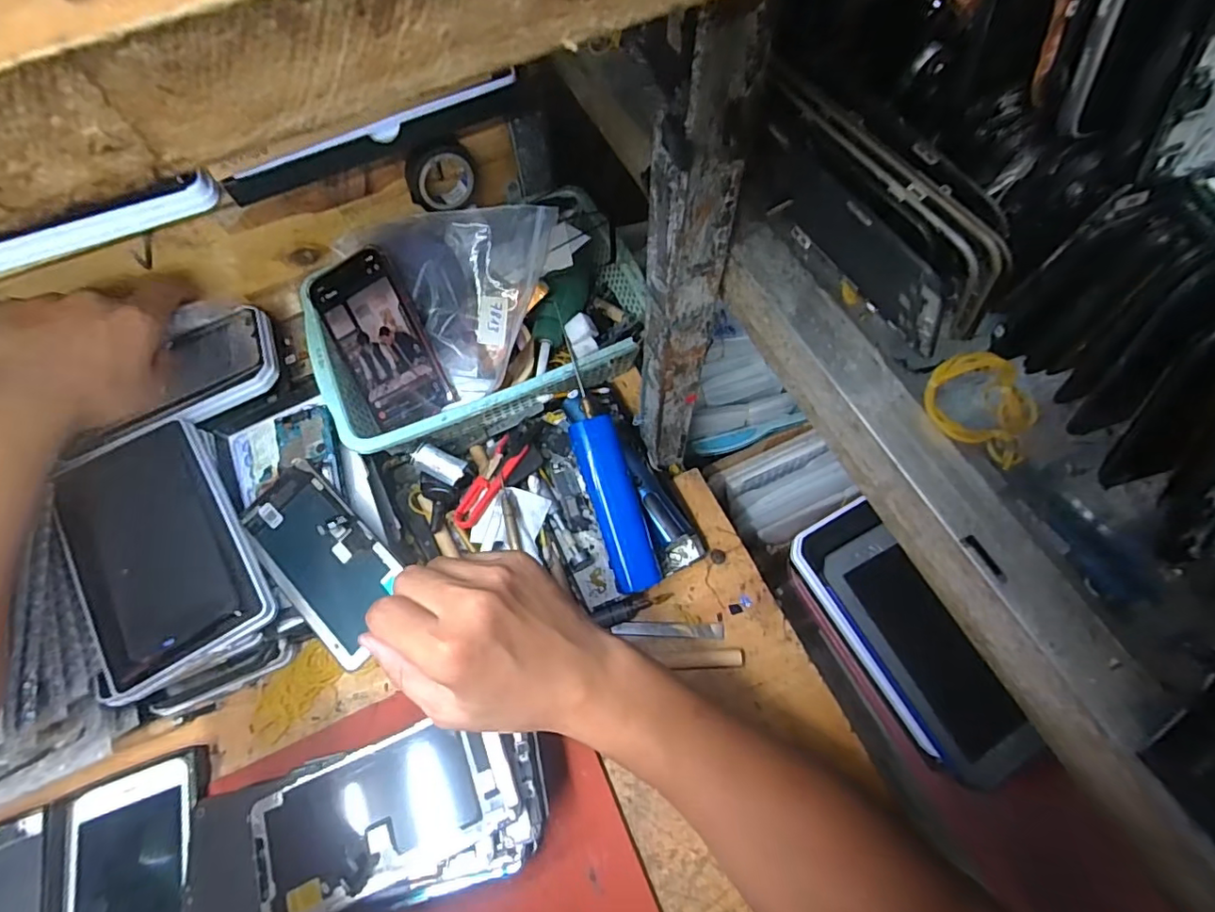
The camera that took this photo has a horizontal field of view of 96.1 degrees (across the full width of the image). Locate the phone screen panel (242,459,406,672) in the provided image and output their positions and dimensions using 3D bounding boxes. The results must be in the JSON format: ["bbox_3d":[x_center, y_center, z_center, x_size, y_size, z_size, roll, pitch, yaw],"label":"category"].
[{"bbox_3d":[-0.205,0.074,0.392,0.143,0.010,0.074,40,84,16],"label":"phone screen panel"}]

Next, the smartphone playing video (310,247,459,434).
[{"bbox_3d":[-0.183,-0.092,0.443,0.074,0.004,0.136,-24,98,12],"label":"smartphone playing video"}]

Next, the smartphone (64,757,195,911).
[{"bbox_3d":[-0.305,0.288,0.347,0.079,0.004,0.156,-20,67,-6],"label":"smartphone"}]

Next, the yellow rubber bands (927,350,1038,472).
[{"bbox_3d":[0.150,-0.022,0.216,0.042,0.022,0.033,31,71,15],"label":"yellow rubber bands"}]

